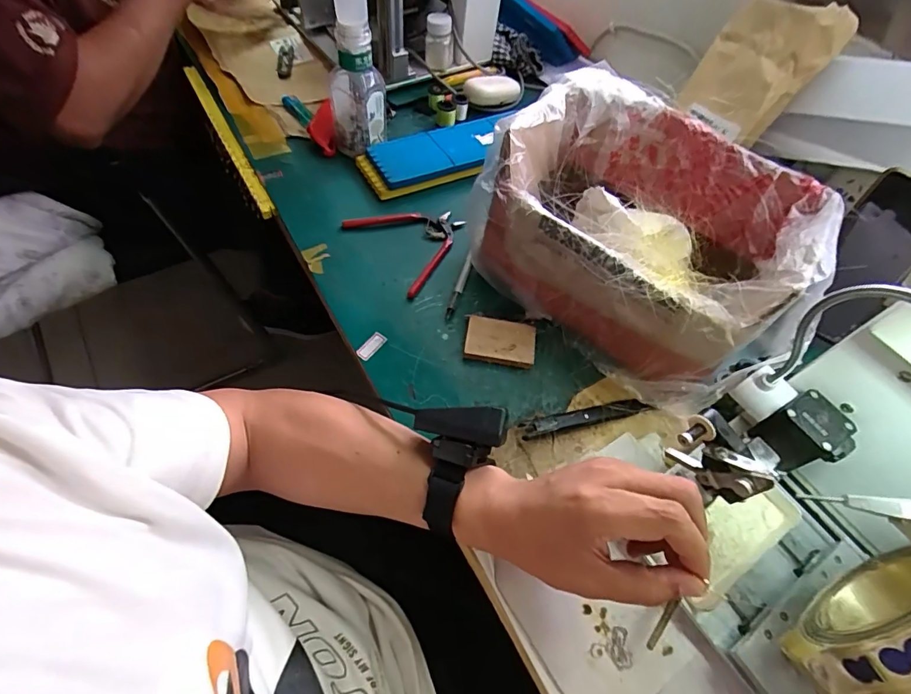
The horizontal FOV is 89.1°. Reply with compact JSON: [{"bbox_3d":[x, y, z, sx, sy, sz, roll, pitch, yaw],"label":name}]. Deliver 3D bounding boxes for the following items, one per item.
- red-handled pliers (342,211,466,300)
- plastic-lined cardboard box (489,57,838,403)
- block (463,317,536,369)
[{"bbox_3d":[-0.051,-0.136,0.558,0.123,0.014,0.131,-37,68,-26],"label":"red-handled pliers"},{"bbox_3d":[0.181,-0.111,0.463,0.285,0.149,0.207,39,63,18],"label":"plastic-lined cardboard box"},{"bbox_3d":[0.046,-0.007,0.485,0.073,0.012,0.051,11,57,1],"label":"block"}]

